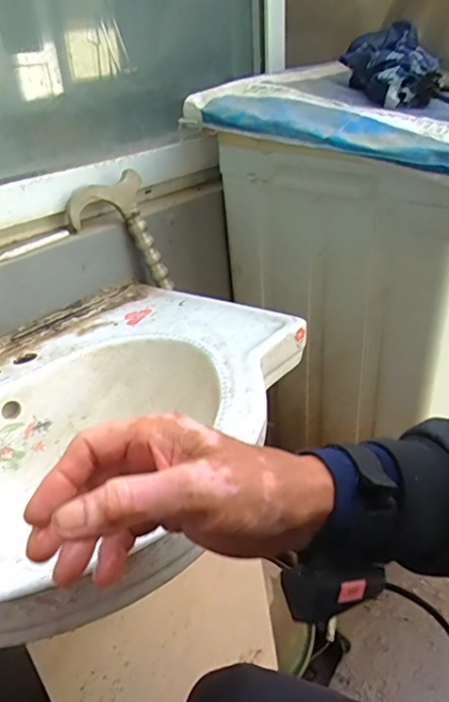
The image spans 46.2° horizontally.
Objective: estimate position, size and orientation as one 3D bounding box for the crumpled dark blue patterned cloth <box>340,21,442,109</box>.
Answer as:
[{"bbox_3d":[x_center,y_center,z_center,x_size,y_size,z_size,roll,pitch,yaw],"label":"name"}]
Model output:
[{"bbox_3d":[0.280,-0.481,0.888,0.089,0.092,0.228,-8,46,-7],"label":"crumpled dark blue patterned cloth"}]

